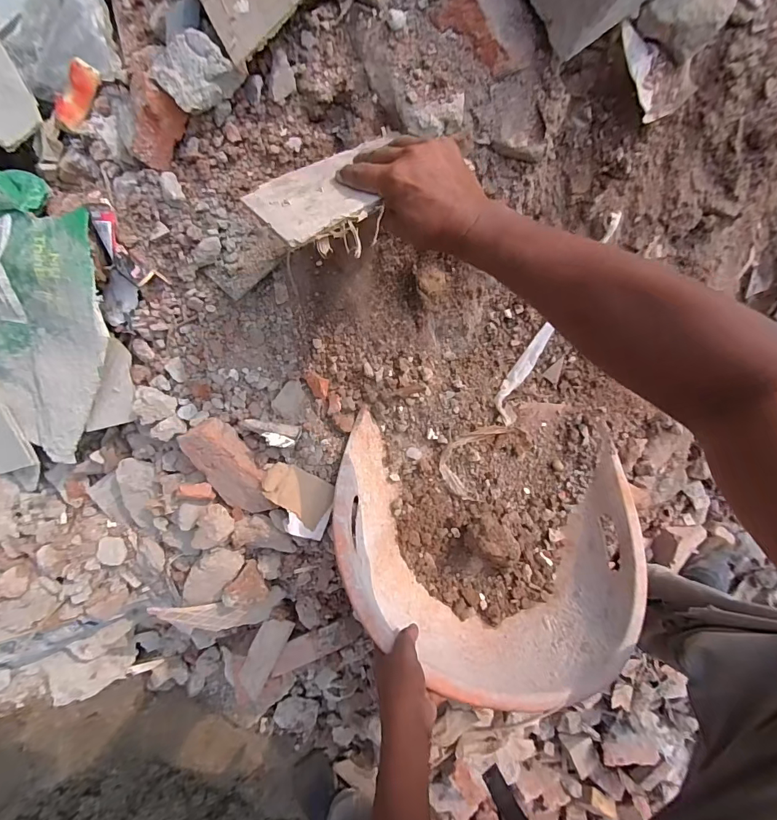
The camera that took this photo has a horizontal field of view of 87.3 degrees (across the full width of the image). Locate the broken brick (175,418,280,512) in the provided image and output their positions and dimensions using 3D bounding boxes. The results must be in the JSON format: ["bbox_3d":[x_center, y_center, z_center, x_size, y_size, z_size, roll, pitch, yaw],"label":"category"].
[{"bbox_3d":[-0.222,0.088,0.574,0.074,0.043,0.157,-30,113,-10],"label":"broken brick"}]

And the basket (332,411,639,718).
[{"bbox_3d":[0.134,0.209,0.599,0.437,0.146,0.331,11,74,1],"label":"basket"}]

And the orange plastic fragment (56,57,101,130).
[{"bbox_3d":[-0.375,-0.378,0.490,0.032,0.018,0.073,36,102,8],"label":"orange plastic fragment"}]

